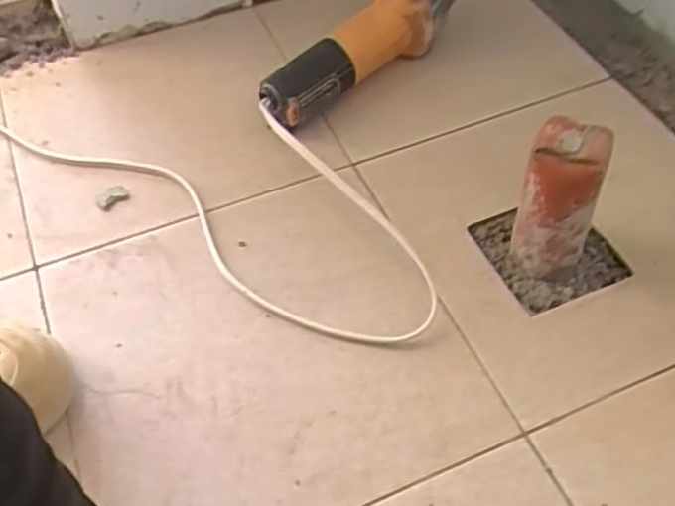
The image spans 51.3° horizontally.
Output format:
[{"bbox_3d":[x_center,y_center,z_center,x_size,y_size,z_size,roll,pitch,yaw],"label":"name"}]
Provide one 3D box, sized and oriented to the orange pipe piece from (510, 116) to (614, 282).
[{"bbox_3d":[0.171,-0.037,0.546,0.056,0.132,0.047,18,55,16],"label":"orange pipe piece"}]

